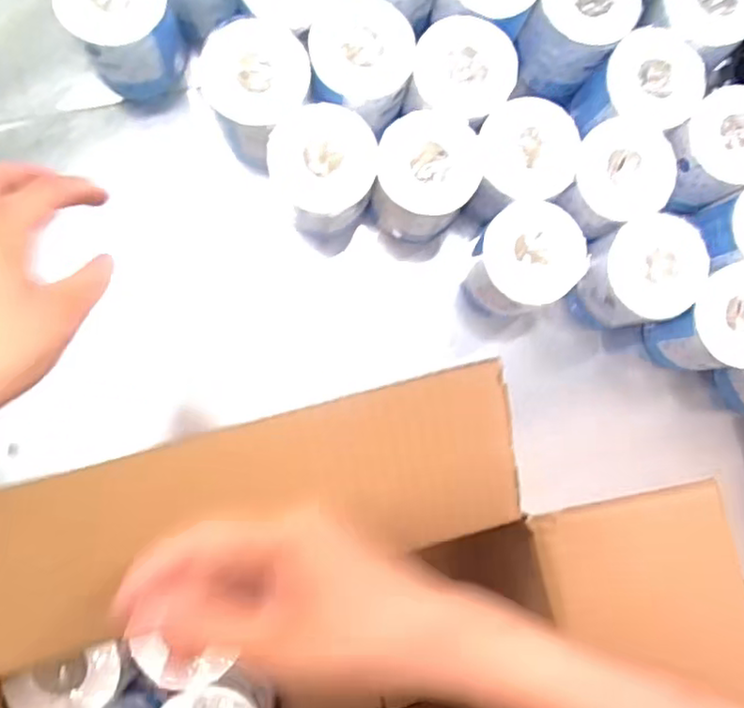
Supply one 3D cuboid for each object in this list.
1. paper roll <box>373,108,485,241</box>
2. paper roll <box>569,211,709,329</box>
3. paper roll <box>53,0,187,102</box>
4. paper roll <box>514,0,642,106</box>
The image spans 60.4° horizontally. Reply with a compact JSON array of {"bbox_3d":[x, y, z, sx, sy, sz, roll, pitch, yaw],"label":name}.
[{"bbox_3d":[0.048,-0.174,0.636,0.096,0.099,0.101,8,84,-6],"label":"paper roll"},{"bbox_3d":[0.267,-0.079,0.658,0.095,0.106,0.095,1,85,-7],"label":"paper roll"},{"bbox_3d":[-0.241,-0.321,0.625,0.095,0.112,0.097,1,85,-7],"label":"paper roll"},{"bbox_3d":[0.207,-0.339,0.670,0.093,0.106,0.096,1,85,-7],"label":"paper roll"}]

